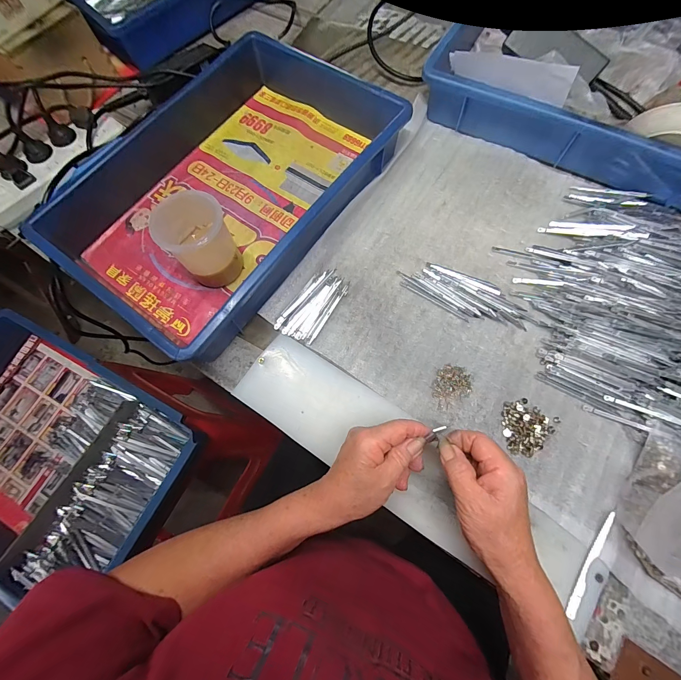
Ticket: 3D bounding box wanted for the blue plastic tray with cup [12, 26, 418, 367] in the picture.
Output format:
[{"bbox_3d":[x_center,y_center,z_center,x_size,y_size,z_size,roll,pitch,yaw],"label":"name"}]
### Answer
[{"bbox_3d":[-0.147,-0.210,0.432,0.290,0.086,0.423,35,76,13],"label":"blue plastic tray with cup"}]

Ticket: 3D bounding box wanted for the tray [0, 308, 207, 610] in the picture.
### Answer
[{"bbox_3d":[-0.453,0.176,0.498,0.424,0.101,0.302,26,74,10],"label":"tray"}]

